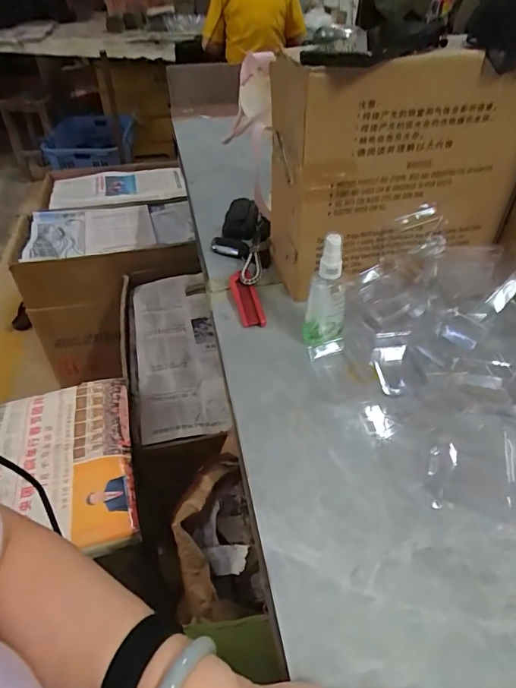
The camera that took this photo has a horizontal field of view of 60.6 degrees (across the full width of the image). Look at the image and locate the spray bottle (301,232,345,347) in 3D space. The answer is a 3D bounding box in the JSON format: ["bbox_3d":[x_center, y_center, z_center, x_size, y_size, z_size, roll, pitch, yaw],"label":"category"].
[{"bbox_3d":[0.075,-0.055,0.481,0.043,0.129,0.035,5,43,5],"label":"spray bottle"}]

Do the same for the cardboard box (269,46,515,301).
[{"bbox_3d":[0.163,-0.213,0.557,0.274,0.262,0.115,-9,44,-10],"label":"cardboard box"}]

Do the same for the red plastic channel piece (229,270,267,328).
[{"bbox_3d":[-0.013,-0.059,0.577,0.032,0.016,0.108,-9,44,-10],"label":"red plastic channel piece"}]

